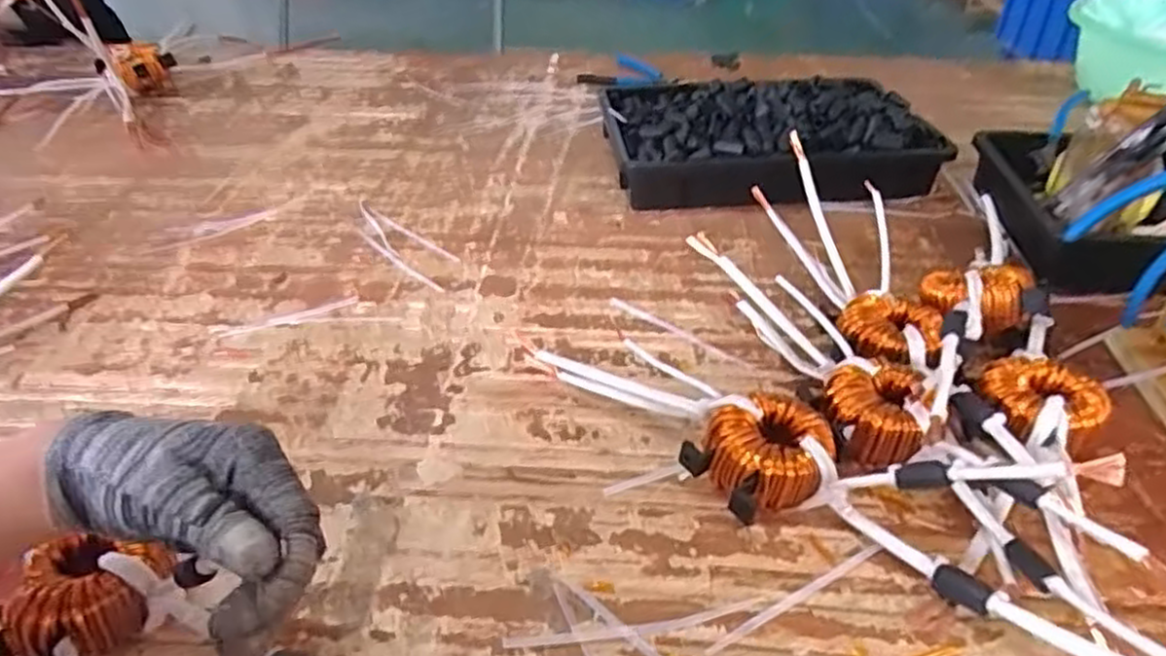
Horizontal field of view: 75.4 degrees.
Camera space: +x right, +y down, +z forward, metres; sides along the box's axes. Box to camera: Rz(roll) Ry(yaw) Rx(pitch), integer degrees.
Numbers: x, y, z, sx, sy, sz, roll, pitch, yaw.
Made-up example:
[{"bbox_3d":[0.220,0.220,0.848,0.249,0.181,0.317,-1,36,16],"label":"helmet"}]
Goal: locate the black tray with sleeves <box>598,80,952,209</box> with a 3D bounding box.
[{"bbox_3d":[0.211,-0.229,0.896,0.355,0.095,0.221,-3,36,-4],"label":"black tray with sleeves"}]

